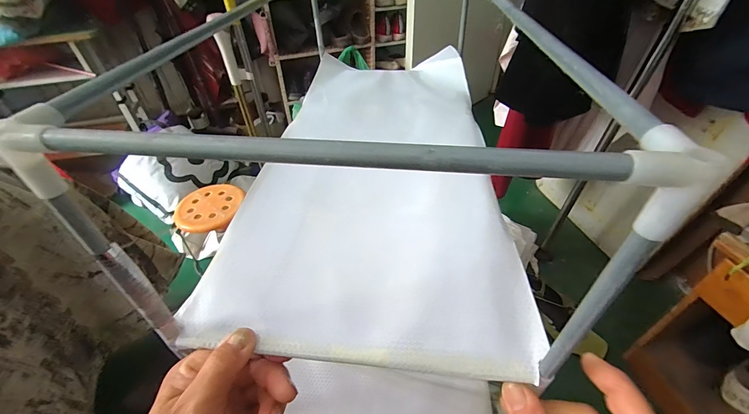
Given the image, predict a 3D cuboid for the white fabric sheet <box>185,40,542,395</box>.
[{"bbox_3d":[0.004,-0.074,0.442,0.277,0.063,0.566,2,40,4],"label":"white fabric sheet"}]

